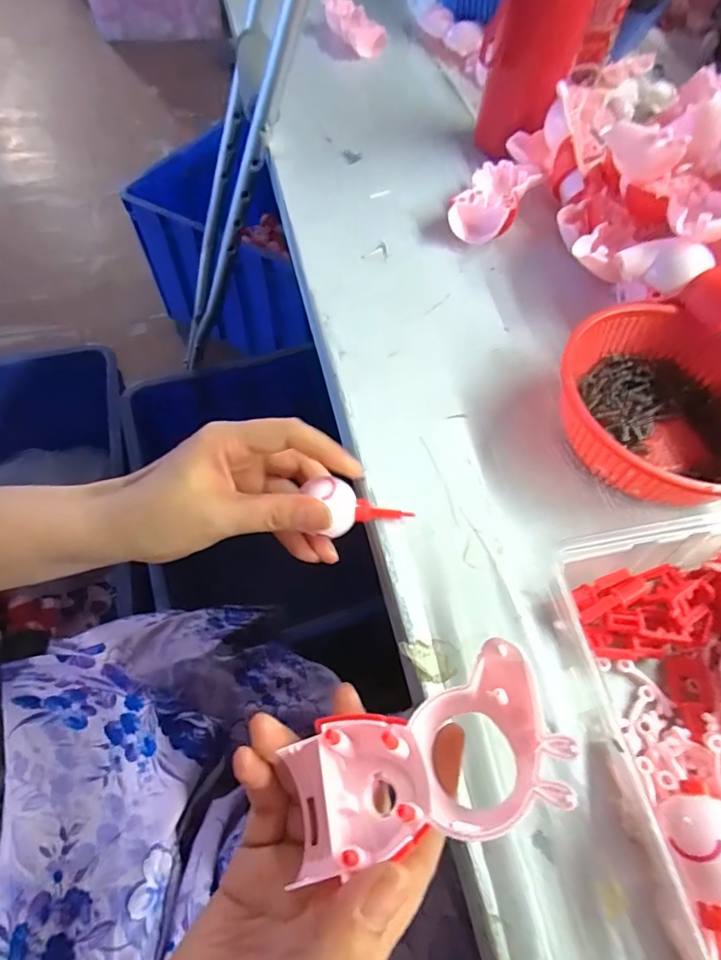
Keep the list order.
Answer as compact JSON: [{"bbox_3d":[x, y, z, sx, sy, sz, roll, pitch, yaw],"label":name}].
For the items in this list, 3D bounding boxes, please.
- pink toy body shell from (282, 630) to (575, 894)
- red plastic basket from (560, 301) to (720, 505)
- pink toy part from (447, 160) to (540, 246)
[{"bbox_3d":[0.019,0.103,0.185,0.105,0.027,0.051,-29,56,10],"label":"pink toy body shell"},{"bbox_3d":[0.184,-0.041,0.313,0.134,0.044,0.133,30,61,13],"label":"red plastic basket"},{"bbox_3d":[0.111,-0.233,0.435,0.050,0.029,0.095,24,61,11],"label":"pink toy part"}]

